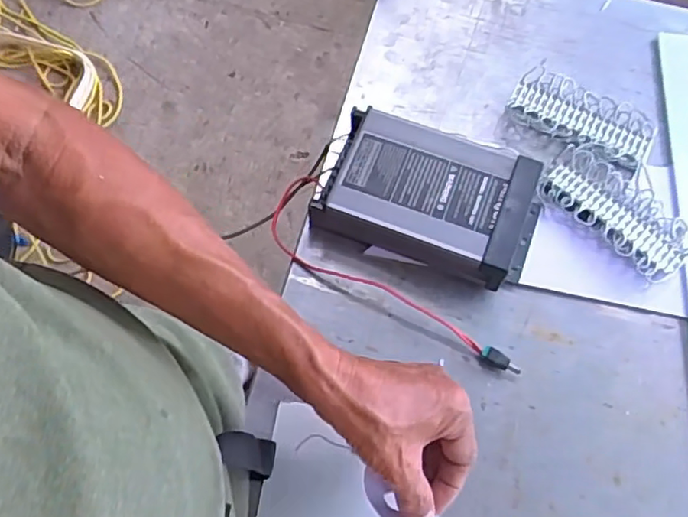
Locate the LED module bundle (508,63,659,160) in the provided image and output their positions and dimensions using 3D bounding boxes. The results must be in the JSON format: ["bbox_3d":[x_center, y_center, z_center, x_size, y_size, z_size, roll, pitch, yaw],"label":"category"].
[{"bbox_3d":[0.232,-0.137,0.595,0.138,0.020,0.062,28,70,8],"label":"LED module bundle"}]

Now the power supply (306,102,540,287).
[{"bbox_3d":[0.080,-0.052,0.539,0.185,0.051,0.110,21,69,5],"label":"power supply"}]

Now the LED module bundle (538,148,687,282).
[{"bbox_3d":[0.250,-0.041,0.556,0.139,0.016,0.068,39,72,12],"label":"LED module bundle"}]

